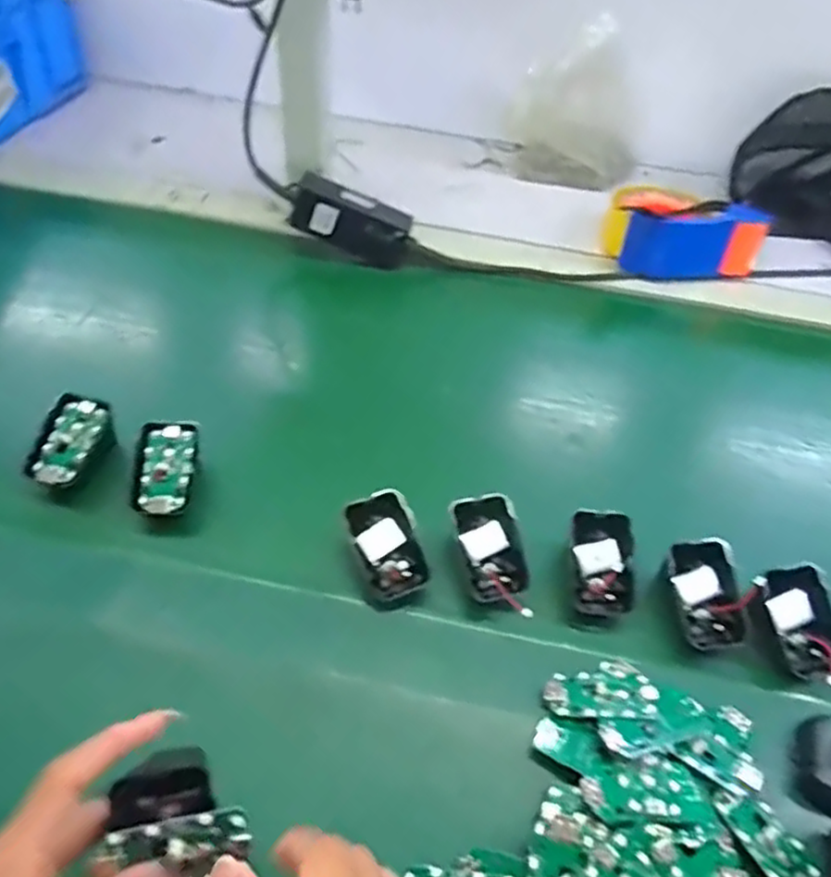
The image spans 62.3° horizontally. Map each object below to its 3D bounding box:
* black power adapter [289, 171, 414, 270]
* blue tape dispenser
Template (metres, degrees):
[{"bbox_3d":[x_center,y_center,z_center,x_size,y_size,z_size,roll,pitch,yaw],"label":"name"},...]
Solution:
[{"bbox_3d":[-0.061,-0.213,0.680,0.118,0.051,0.034,23,48,-8],"label":"black power adapter"},{"bbox_3d":[0.274,-0.224,0.725,0.153,0.064,0.097,6,48,0],"label":"blue tape dispenser"}]

